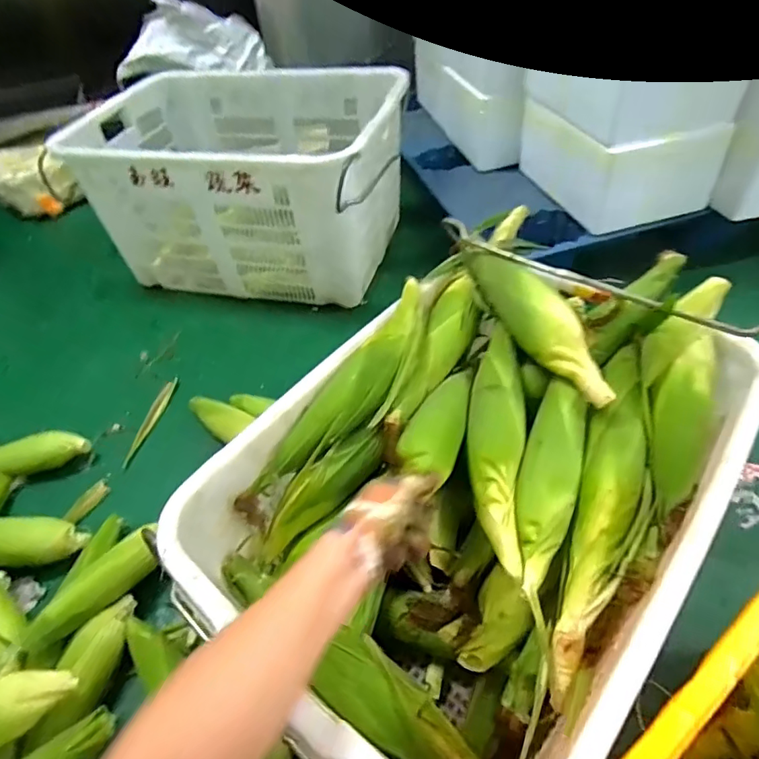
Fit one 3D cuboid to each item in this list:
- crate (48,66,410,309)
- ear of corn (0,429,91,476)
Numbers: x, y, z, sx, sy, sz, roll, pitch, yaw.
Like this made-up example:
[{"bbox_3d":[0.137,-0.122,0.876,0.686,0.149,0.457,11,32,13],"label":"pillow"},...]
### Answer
[{"bbox_3d":[-0.307,-0.497,1.268,0.728,0.344,0.542,14,51,17],"label":"crate"},{"bbox_3d":[-0.637,0.136,0.897,0.222,0.079,0.053,-10,48,-4],"label":"ear of corn"}]

